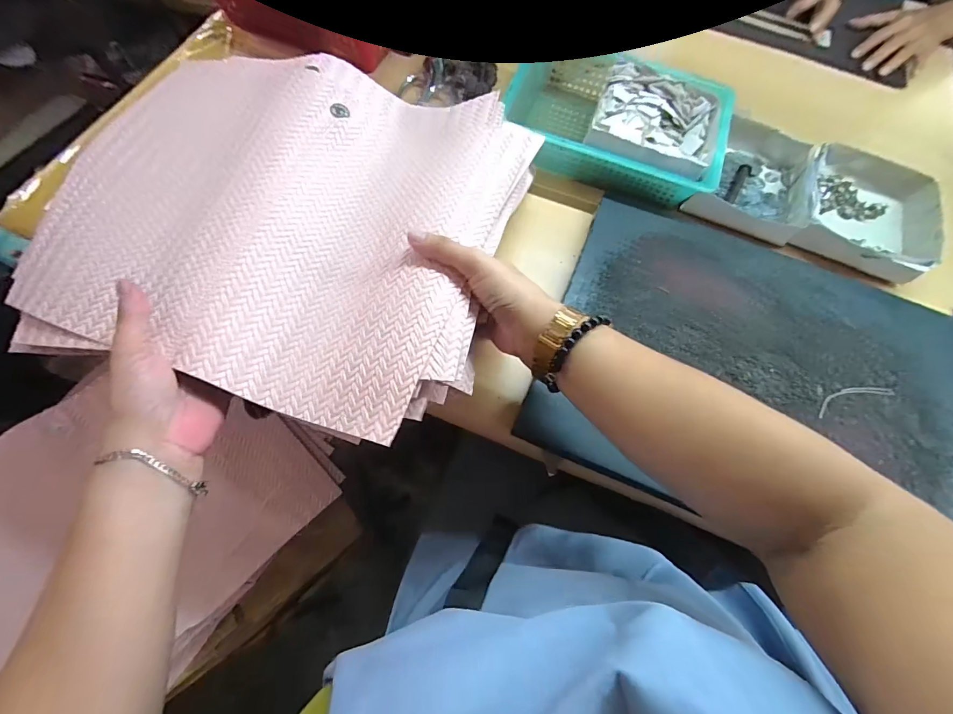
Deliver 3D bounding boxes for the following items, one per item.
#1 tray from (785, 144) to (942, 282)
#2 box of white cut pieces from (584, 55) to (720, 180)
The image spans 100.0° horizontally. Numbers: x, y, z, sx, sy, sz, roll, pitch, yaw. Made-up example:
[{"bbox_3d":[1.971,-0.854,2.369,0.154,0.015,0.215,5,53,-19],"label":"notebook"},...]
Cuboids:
[{"bbox_3d":[0.445,-0.178,0.466,0.141,0.042,0.178,21,70,5],"label":"tray"},{"bbox_3d":[0.204,-0.263,0.472,0.137,0.060,0.145,21,70,5],"label":"box of white cut pieces"}]

